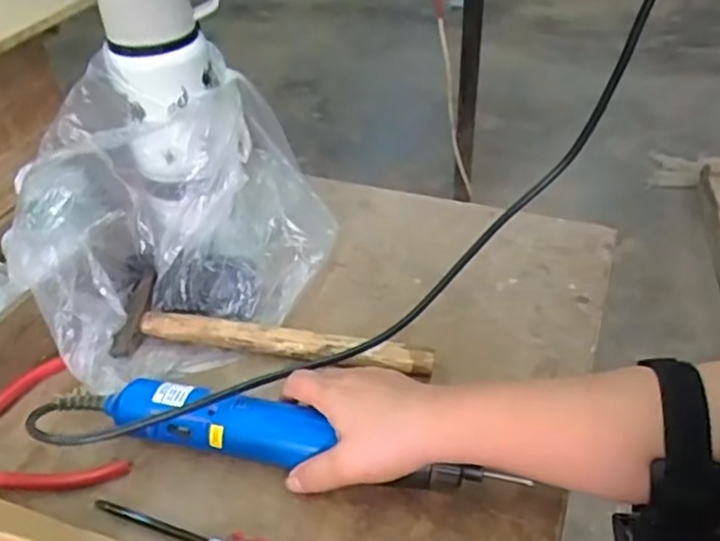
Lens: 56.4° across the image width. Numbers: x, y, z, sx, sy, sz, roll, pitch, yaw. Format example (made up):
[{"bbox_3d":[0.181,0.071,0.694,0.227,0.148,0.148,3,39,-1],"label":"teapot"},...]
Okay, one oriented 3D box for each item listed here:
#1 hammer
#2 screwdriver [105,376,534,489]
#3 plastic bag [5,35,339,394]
[{"bbox_3d":[-0.070,0.048,0.505,0.246,0.041,0.067,10,41,13],"label":"hammer"},{"bbox_3d":[-0.043,0.109,0.429,0.262,0.033,0.042,10,41,11],"label":"screwdriver"},{"bbox_3d":[-0.146,-0.054,0.522,0.236,0.183,0.172,-28,47,-28],"label":"plastic bag"}]

